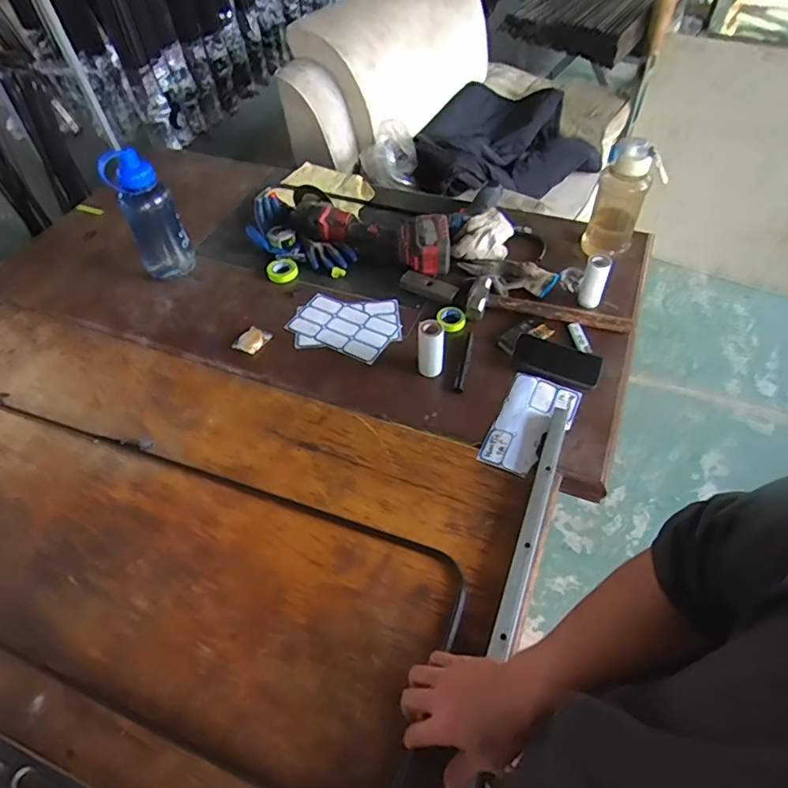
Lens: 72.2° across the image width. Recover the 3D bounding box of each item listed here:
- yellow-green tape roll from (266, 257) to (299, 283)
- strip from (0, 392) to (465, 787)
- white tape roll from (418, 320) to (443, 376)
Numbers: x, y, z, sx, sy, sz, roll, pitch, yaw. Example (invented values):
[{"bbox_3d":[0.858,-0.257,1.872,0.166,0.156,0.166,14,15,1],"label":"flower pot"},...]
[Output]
[{"bbox_3d":[-0.238,-0.266,1.163,0.061,0.016,0.069,-30,57,-19],"label":"yellow-green tape roll"},{"bbox_3d":[-0.368,0.247,0.798,0.896,0.027,0.350,15,54,16],"label":"strip"},{"bbox_3d":[0.064,-0.082,0.961,0.041,0.112,0.035,-3,52,0],"label":"white tape roll"}]

